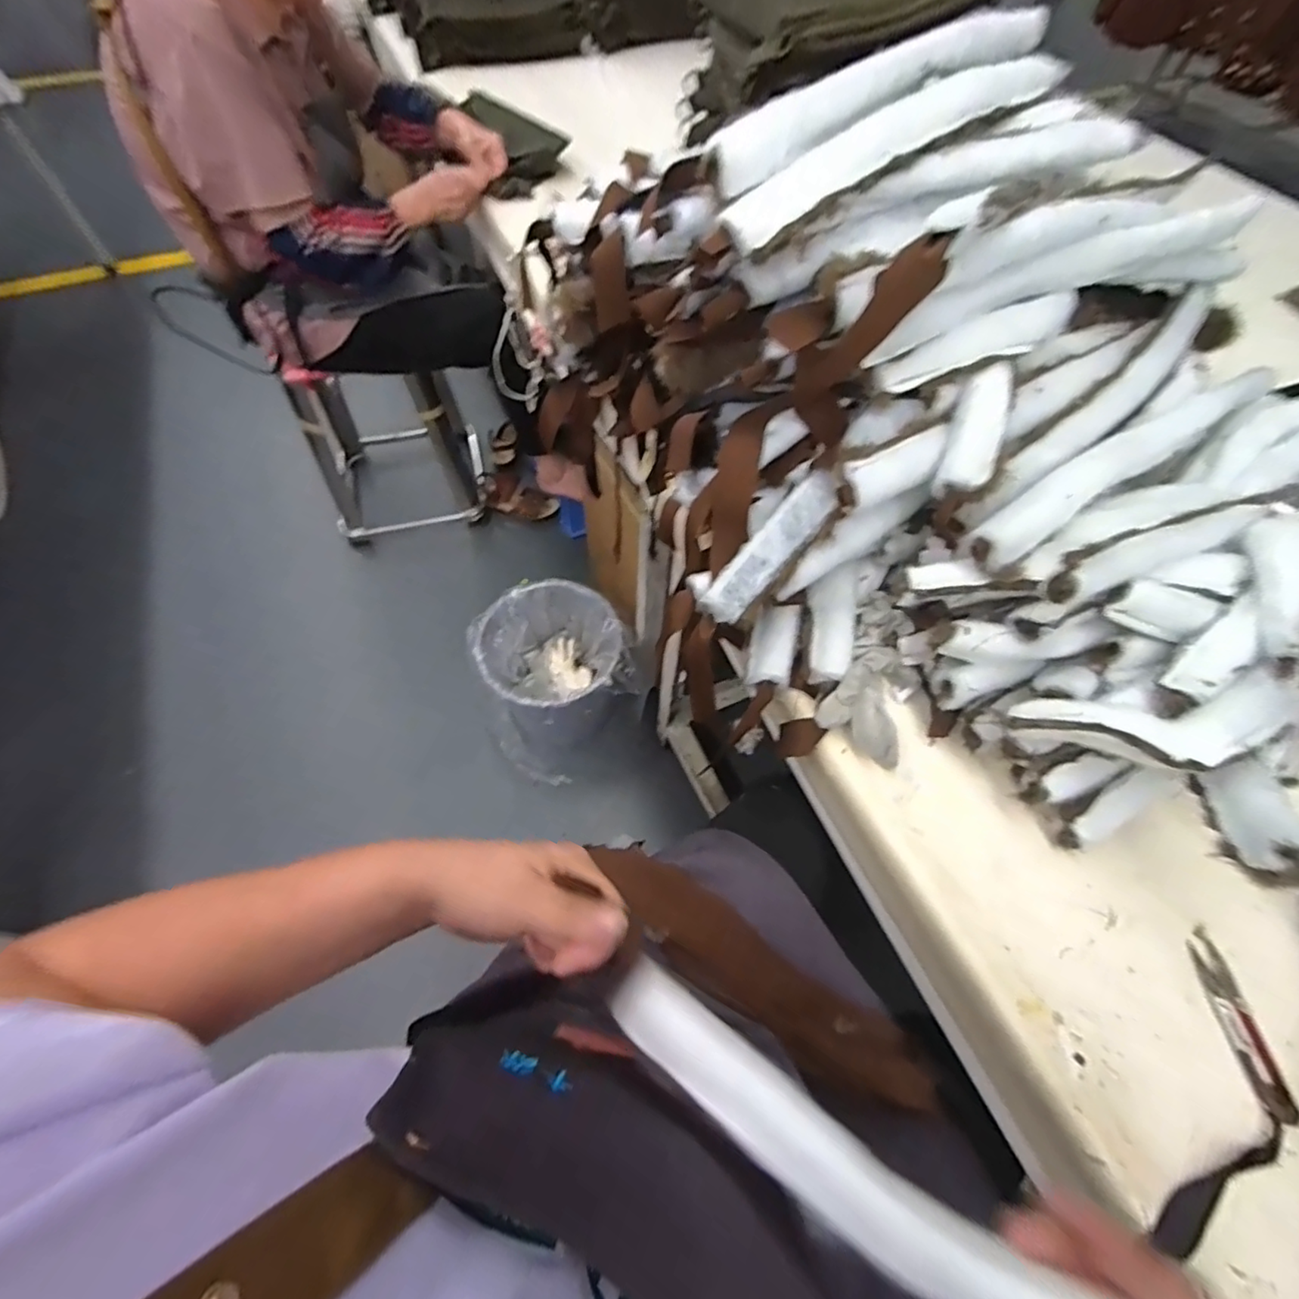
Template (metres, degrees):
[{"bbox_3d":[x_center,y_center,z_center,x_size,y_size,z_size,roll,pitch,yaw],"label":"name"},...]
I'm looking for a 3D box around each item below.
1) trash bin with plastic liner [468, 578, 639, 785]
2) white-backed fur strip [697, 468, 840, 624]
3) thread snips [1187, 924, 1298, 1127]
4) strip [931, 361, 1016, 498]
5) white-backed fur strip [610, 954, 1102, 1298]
[{"bbox_3d":[-0.190,0.066,1.175,0.279,0.296,0.270,0,59,-1],"label":"trash bin with plastic liner"},{"bbox_3d":[0.091,-0.076,0.443,0.035,0.014,0.132,43,96,22],"label":"white-backed fur strip"},{"bbox_3d":[0.382,0.239,0.379,0.024,0.008,0.104,1,59,0],"label":"thread snips"},{"bbox_3d":[0.244,-0.164,0.435,0.035,0.016,0.113,23,78,12],"label":"strip"},{"bbox_3d":[0.096,0.255,0.286,0.270,0.014,0.045,25,62,24],"label":"white-backed fur strip"}]

